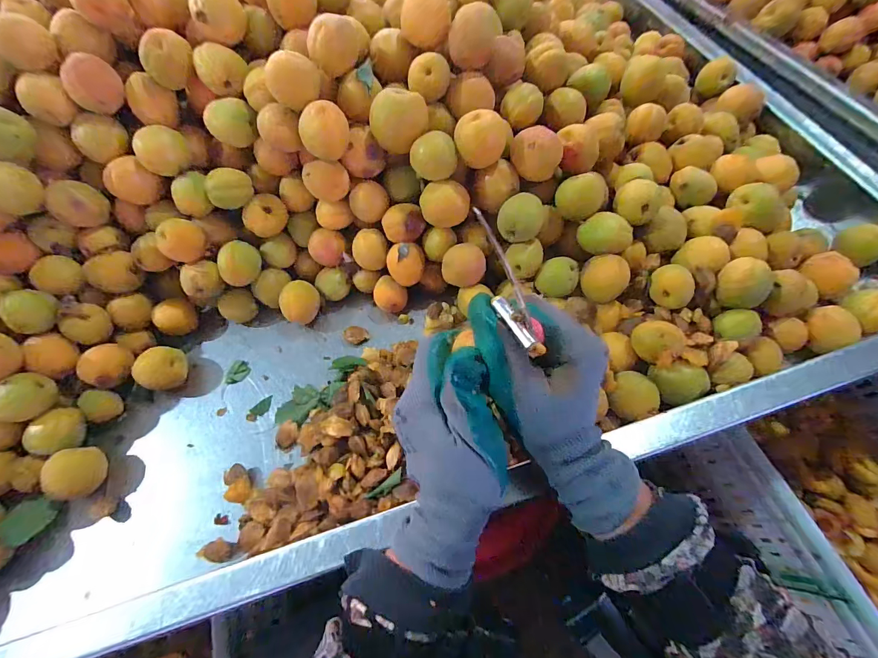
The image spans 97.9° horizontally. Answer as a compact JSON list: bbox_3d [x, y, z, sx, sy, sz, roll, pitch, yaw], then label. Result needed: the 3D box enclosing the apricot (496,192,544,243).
[{"bbox_3d":[0.079,-0.105,0.374,0.042,0.039,0.037,12,65,9],"label":"apricot"}]

